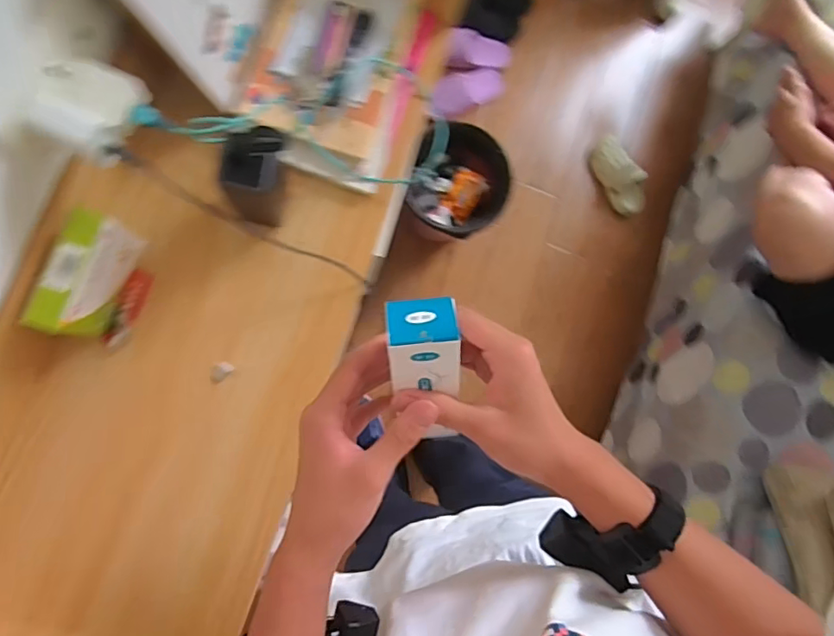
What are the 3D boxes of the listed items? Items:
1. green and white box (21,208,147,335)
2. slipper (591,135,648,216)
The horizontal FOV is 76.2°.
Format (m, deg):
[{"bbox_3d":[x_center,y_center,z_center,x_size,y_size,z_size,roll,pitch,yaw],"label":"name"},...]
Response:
[{"bbox_3d":[-0.312,-0.040,0.510,0.035,0.099,0.114,19,82,-7],"label":"green and white box"},{"bbox_3d":[0.614,-0.434,1.625,0.103,0.101,0.250,-20,88,-10],"label":"slipper"}]

